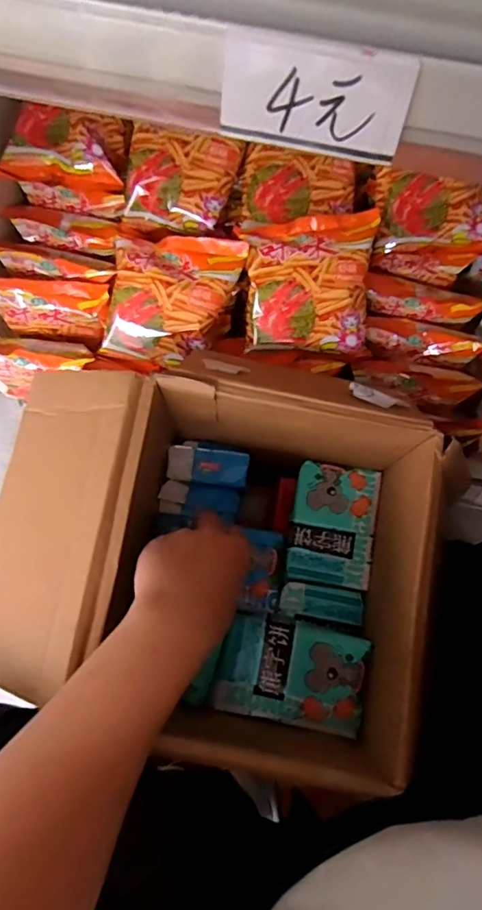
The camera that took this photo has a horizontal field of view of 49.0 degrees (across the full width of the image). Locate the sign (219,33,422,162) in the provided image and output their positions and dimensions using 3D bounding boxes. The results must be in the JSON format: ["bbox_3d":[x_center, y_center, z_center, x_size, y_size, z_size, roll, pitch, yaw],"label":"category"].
[{"bbox_3d":[0.030,-0.146,0.217,0.076,0.036,0.004,10,48,3],"label":"sign"}]

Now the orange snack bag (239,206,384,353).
[{"bbox_3d":[0.070,-0.176,0.549,0.125,0.045,0.133,0,102,2],"label":"orange snack bag"}]

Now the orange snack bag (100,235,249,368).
[{"bbox_3d":[-0.071,-0.158,0.550,0.130,0.057,0.129,11,92,2],"label":"orange snack bag"}]

